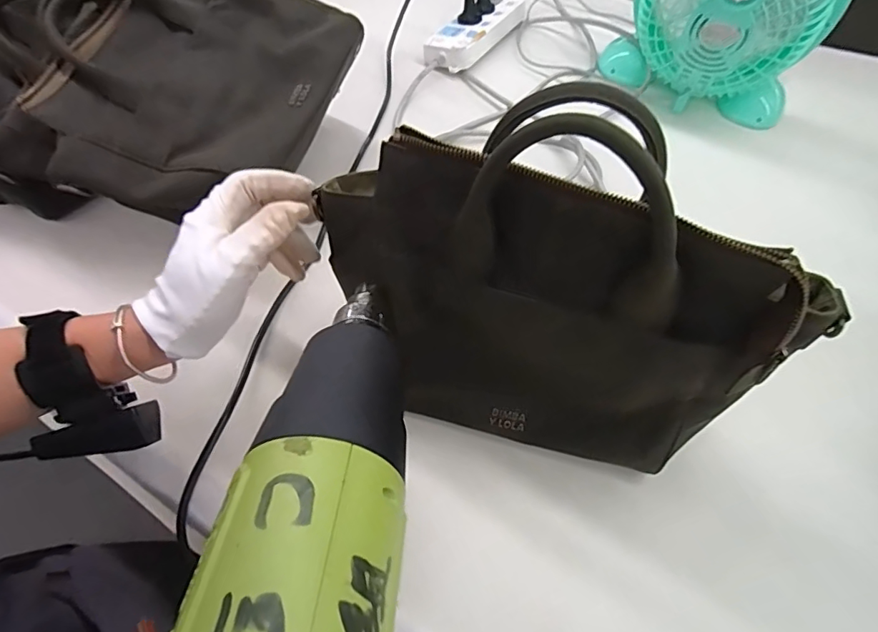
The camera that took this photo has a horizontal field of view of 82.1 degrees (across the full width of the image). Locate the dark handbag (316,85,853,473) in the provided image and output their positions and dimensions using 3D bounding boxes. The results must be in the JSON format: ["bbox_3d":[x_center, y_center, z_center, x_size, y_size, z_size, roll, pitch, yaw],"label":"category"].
[{"bbox_3d":[0.067,-0.019,0.319,0.291,0.221,0.103,14,55,4],"label":"dark handbag"}]

